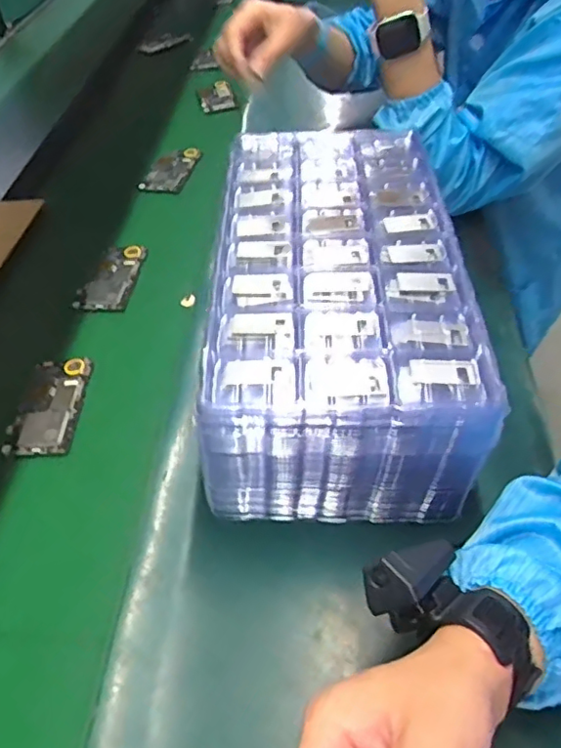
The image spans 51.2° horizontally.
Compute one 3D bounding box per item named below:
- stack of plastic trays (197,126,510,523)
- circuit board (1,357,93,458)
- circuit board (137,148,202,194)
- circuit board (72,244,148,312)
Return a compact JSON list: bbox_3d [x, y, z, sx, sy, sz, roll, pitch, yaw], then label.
[{"bbox_3d":[0.050,-0.063,0.562,0.201,0.160,0.383,0,49,1],"label":"stack of plastic trays"},{"bbox_3d":[-0.233,0.028,0.592,0.060,0.008,0.122,0,49,2],"label":"circuit board"},{"bbox_3d":[-0.168,-0.318,0.915,0.071,0.013,0.123,11,50,13],"label":"circuit board"},{"bbox_3d":[-0.212,-0.123,0.731,0.066,0.009,0.124,4,49,5],"label":"circuit board"}]

